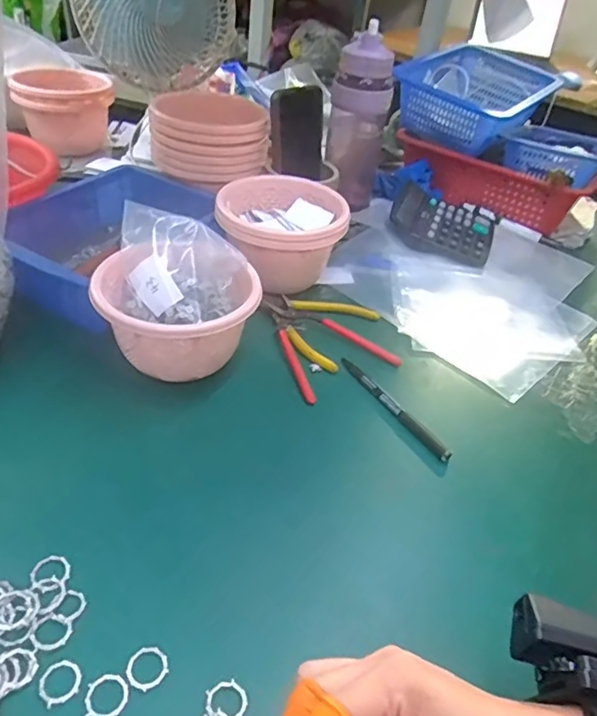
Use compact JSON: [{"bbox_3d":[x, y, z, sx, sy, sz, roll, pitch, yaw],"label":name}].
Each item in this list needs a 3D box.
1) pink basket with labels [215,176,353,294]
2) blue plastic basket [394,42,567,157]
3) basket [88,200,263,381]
[{"bbox_3d":[-0.022,-0.145,0.657,0.143,0.094,0.123,3,39,-5],"label":"pink basket with labels"},{"bbox_3d":[0.270,-0.423,0.889,0.217,0.101,0.257,28,43,23],"label":"blue plastic basket"},{"bbox_3d":[-0.112,-0.049,0.522,0.145,0.117,0.135,3,39,-5],"label":"basket"}]

